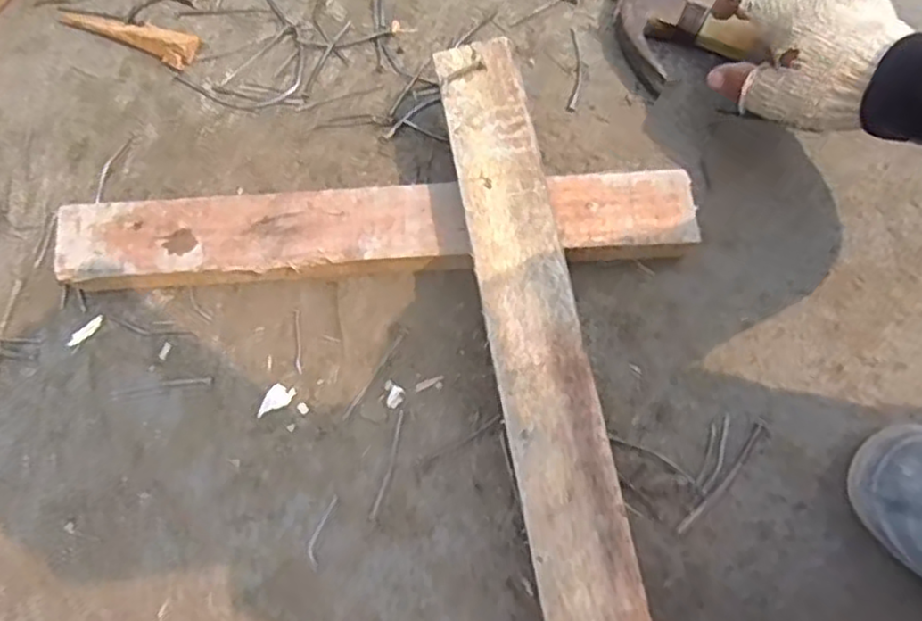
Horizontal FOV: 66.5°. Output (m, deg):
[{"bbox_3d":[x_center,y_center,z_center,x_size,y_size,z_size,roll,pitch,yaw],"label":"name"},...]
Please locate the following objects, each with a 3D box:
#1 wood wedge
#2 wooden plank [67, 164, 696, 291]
[{"bbox_3d":[-0.277,-0.236,0.590,0.123,0.013,0.031,25,78,8],"label":"wood wedge"},{"bbox_3d":[-0.061,-0.055,0.520,0.448,0.044,0.062,-3,74,1],"label":"wooden plank"}]

